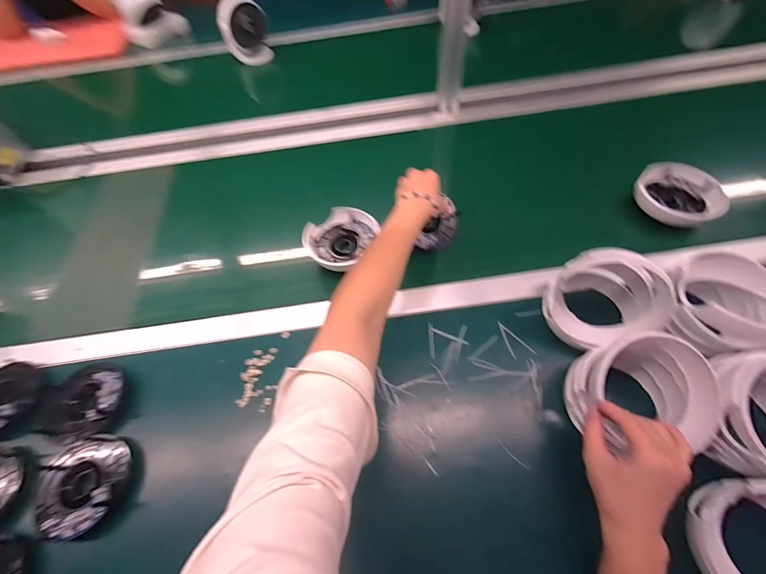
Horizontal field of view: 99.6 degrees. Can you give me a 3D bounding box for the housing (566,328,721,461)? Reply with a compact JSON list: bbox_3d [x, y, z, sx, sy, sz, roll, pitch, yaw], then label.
[{"bbox_3d":[0.275,0.120,0.350,0.115,0.098,0.103,-9,59,-2],"label":"housing"}]

